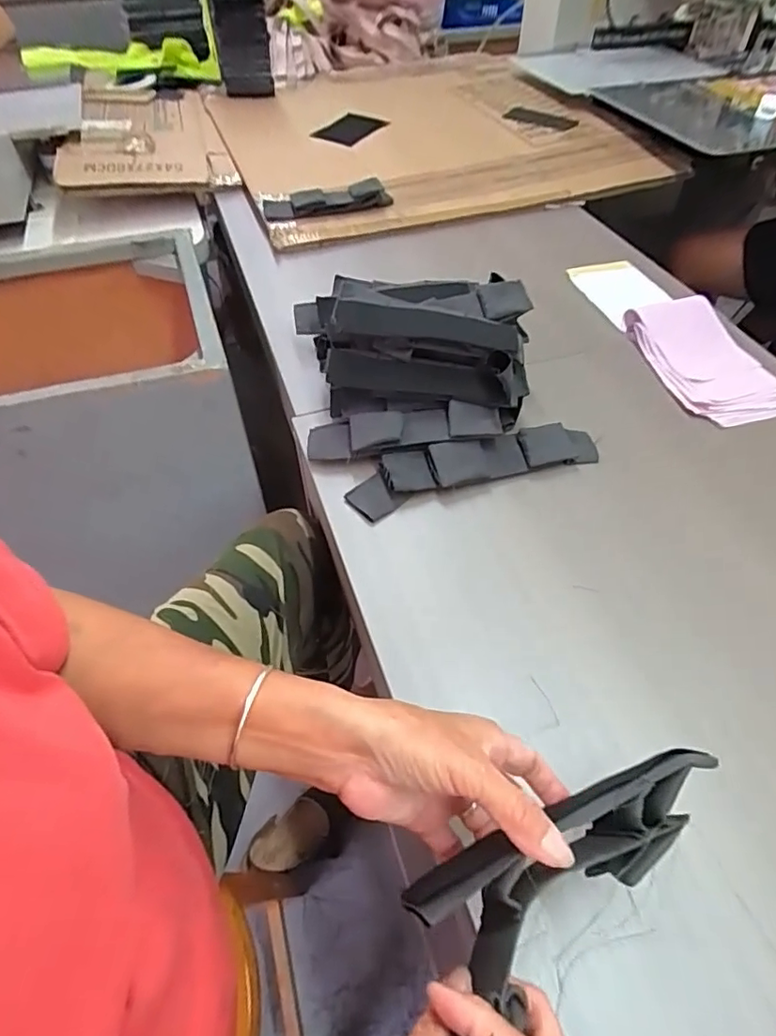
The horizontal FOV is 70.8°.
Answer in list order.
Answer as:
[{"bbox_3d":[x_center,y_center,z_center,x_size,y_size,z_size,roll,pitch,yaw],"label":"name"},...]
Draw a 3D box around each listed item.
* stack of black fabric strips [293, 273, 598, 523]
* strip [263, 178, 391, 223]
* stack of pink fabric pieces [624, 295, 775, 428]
[{"bbox_3d":[0.035,-0.173,0.595,0.272,0.104,0.306,-14,53,-10],"label":"stack of black fabric strips"},{"bbox_3d":[-0.098,-0.516,0.894,0.210,0.031,0.059,-5,52,-4],"label":"strip"},{"bbox_3d":[0.382,-0.193,0.654,0.128,0.034,0.199,-14,53,-10],"label":"stack of pink fabric pieces"}]

